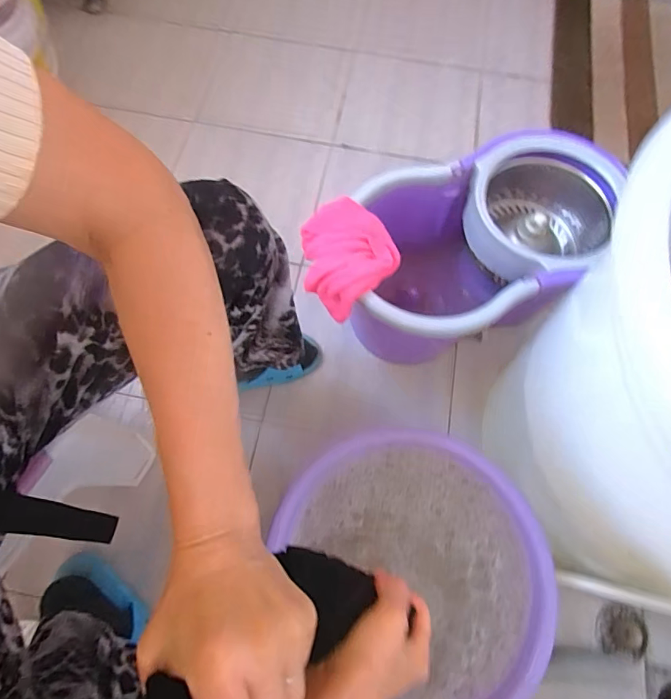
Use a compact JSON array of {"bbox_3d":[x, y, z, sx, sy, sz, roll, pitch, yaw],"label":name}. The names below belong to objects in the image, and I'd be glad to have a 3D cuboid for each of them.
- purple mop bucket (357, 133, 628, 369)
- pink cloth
[{"bbox_3d":[0.221,-0.138,0.713,0.413,0.229,0.255,-19,70,-8],"label":"purple mop bucket"},{"bbox_3d":[0.008,-0.126,0.593,0.124,0.057,0.135,-43,75,-15],"label":"pink cloth"}]

